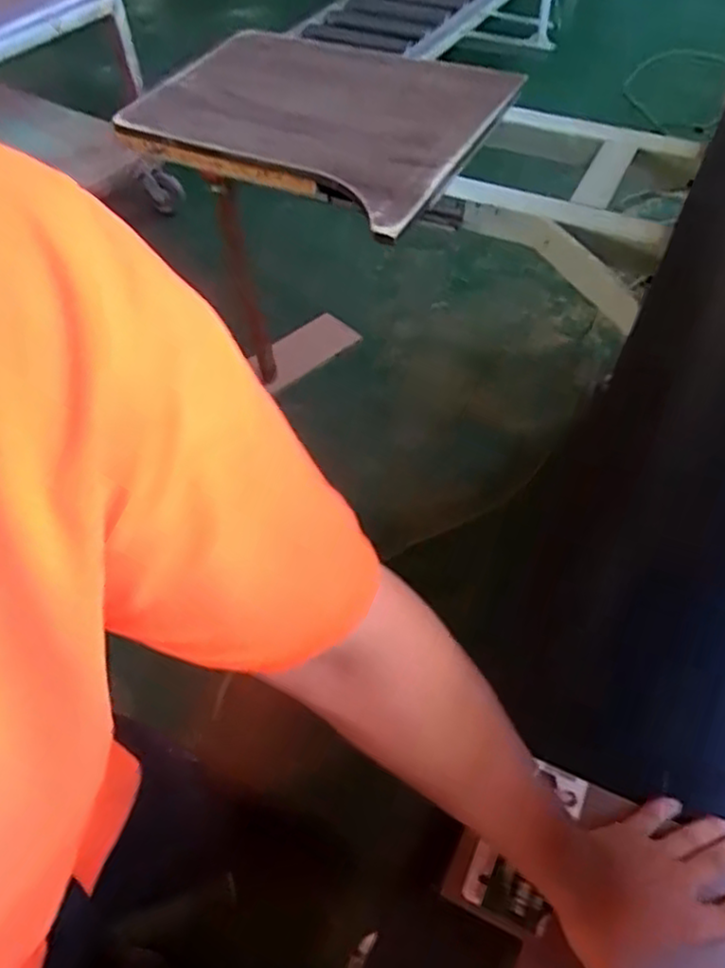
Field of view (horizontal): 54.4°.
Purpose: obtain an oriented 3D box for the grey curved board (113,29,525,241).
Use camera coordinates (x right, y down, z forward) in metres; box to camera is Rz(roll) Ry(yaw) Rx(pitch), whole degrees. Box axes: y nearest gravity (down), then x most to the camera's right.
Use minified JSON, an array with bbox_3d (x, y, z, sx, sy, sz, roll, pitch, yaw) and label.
[{"bbox_3d":[-0.090,-0.635,1.225,0.606,0.091,0.497,22,58,14],"label":"grey curved board"}]

